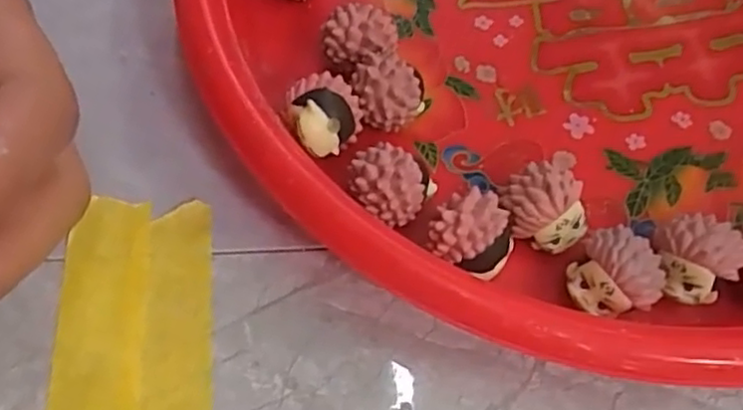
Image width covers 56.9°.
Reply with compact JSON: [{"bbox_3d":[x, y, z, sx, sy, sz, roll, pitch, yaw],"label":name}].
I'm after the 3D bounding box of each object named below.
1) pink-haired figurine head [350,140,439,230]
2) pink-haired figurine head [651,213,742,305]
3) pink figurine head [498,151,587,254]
[{"bbox_3d":[0.003,-0.003,0.165,0.019,0.018,0.015,40,68,16],"label":"pink-haired figurine head"},{"bbox_3d":[0.075,0.013,0.161,0.017,0.020,0.018,1,63,-2],"label":"pink-haired figurine head"},{"bbox_3d":[0.041,0.001,0.165,0.018,0.020,0.019,1,63,-2],"label":"pink figurine head"}]

